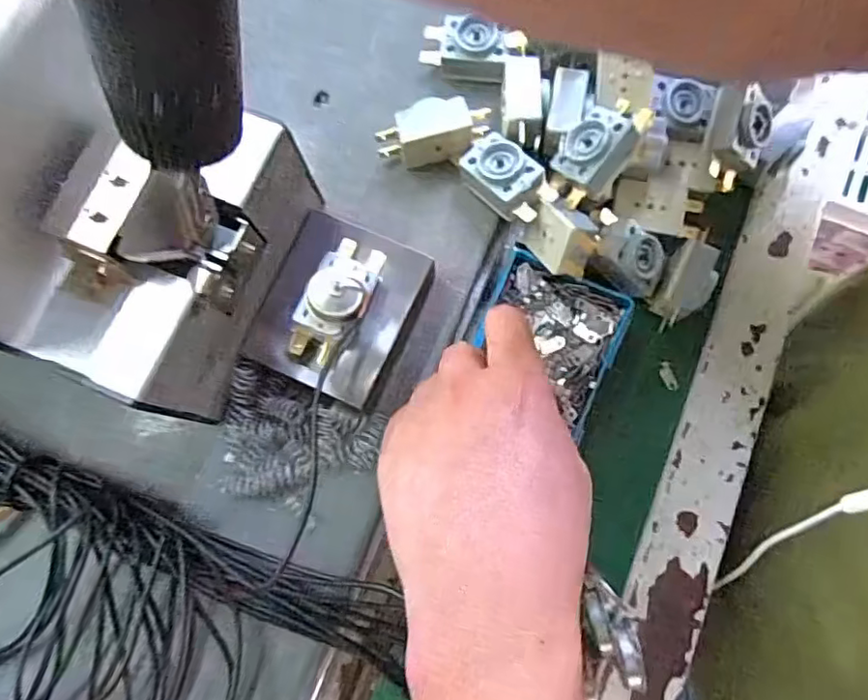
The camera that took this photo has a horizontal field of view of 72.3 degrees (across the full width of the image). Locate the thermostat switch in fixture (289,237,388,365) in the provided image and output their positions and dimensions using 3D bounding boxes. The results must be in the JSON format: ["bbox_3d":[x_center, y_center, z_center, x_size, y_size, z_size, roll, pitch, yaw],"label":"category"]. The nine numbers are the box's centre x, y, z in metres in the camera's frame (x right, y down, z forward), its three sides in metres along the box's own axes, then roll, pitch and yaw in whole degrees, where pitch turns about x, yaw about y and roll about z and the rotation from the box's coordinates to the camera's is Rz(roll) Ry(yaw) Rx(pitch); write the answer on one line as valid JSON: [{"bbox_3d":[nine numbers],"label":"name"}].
[{"bbox_3d":[-0.044,-0.024,0.274,0.029,0.023,0.060,24,79,6],"label":"thermostat switch in fixture"}]

